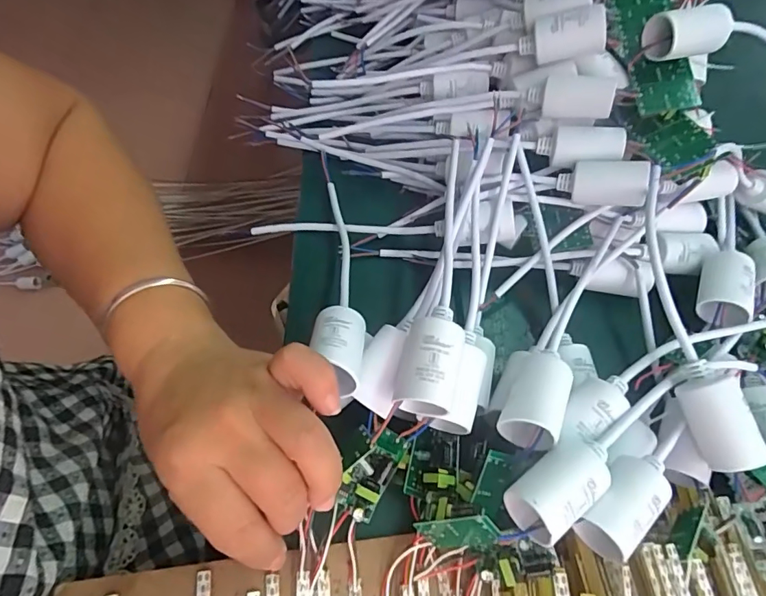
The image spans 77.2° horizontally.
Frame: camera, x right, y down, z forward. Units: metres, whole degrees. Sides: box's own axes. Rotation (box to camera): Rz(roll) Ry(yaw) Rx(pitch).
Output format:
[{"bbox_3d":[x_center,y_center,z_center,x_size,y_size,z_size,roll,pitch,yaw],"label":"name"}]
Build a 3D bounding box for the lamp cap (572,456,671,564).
[{"bbox_3d":[0.114,0.098,0.229,0.047,0.023,0.025,-38,67,-24],"label":"lamp cap"}]

